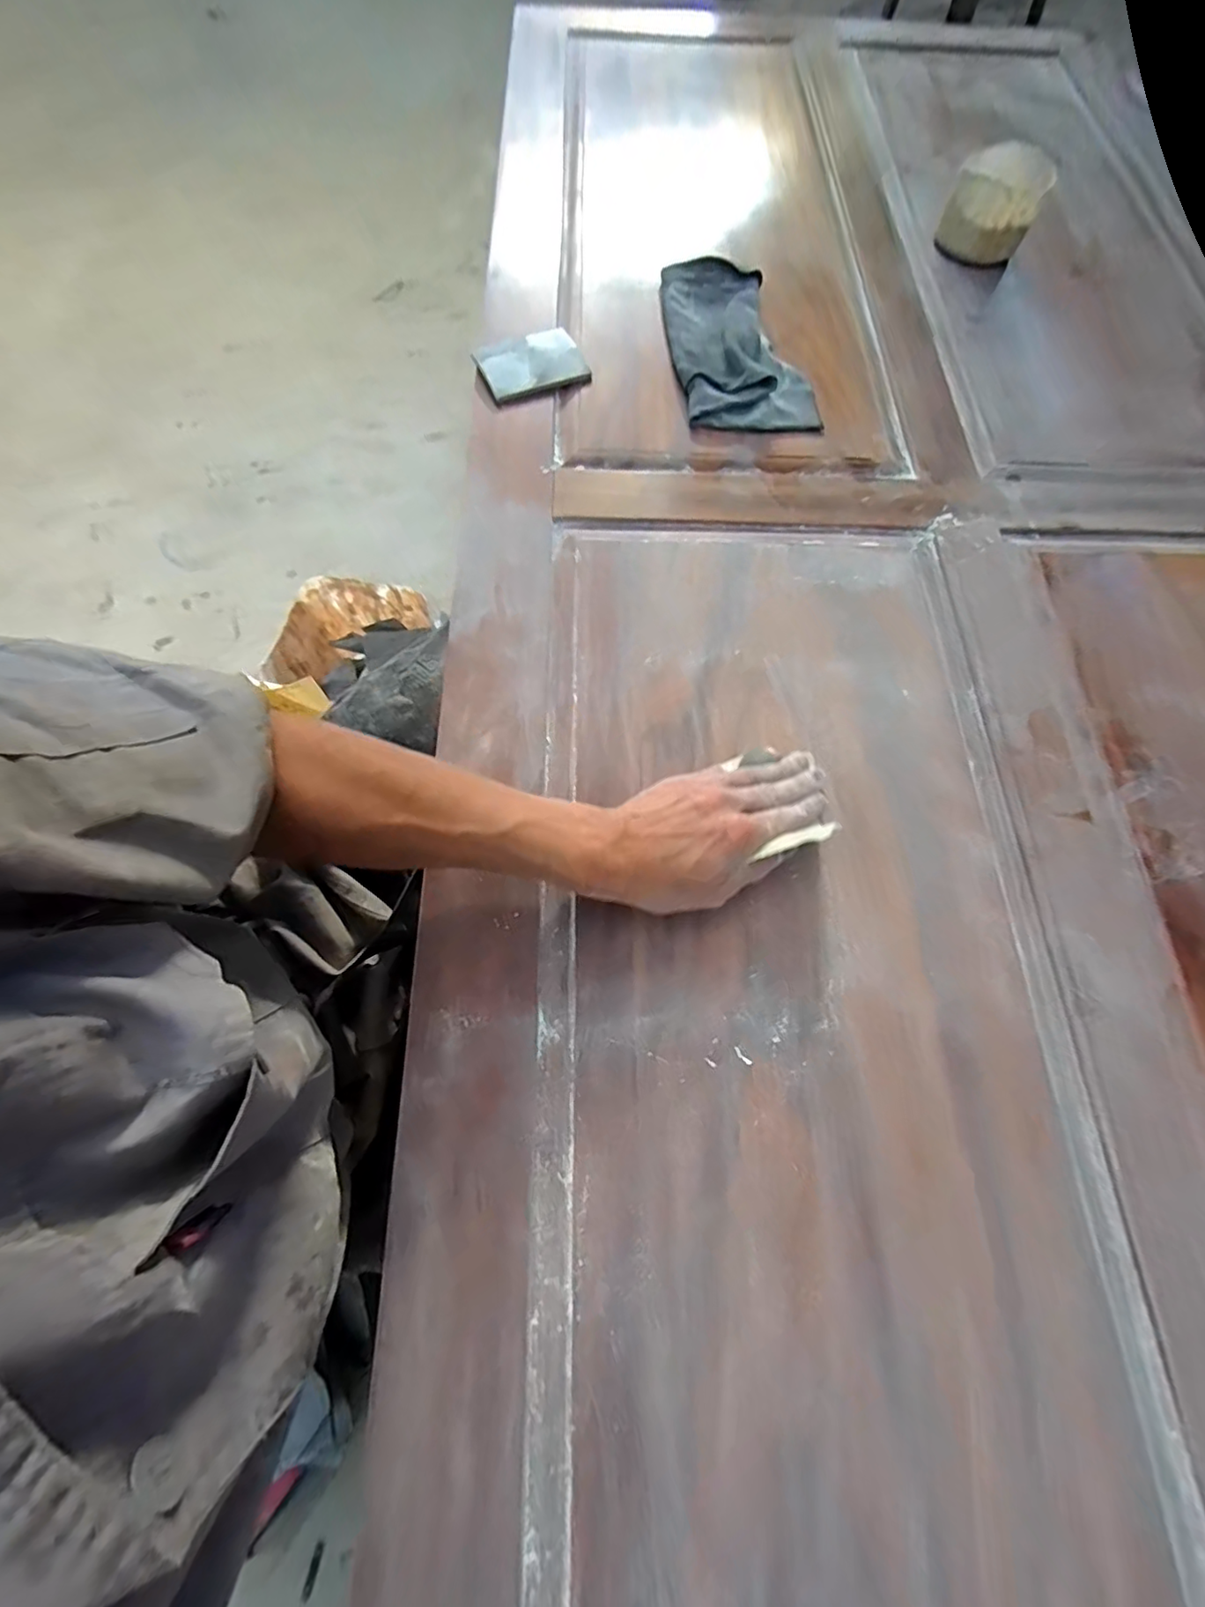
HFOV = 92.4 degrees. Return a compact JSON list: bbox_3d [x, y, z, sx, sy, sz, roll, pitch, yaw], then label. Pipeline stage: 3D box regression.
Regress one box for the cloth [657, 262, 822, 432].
[{"bbox_3d":[0.128,-0.466,0.582,0.124,0.029,0.247,-9,70,-6],"label":"cloth"}]

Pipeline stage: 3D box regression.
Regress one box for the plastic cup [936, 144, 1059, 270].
[{"bbox_3d":[0.426,-0.650,0.636,0.093,0.076,0.073,27,71,9],"label":"plastic cup"}]

